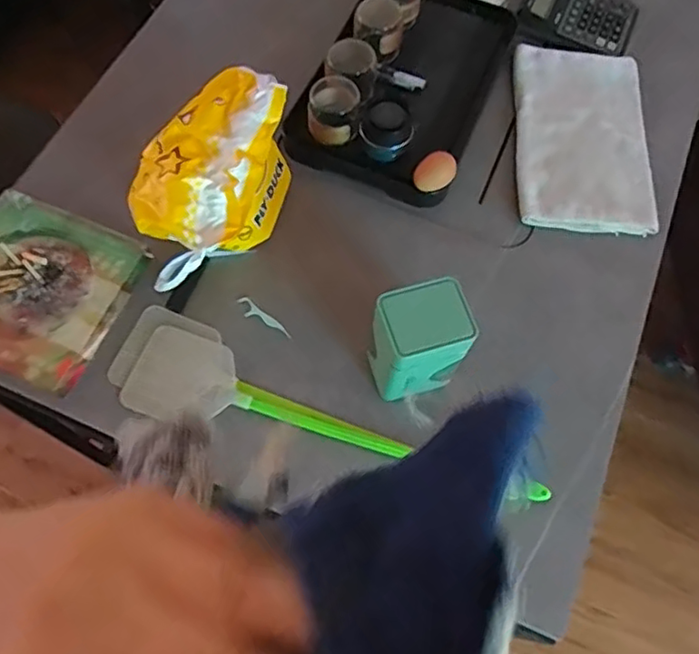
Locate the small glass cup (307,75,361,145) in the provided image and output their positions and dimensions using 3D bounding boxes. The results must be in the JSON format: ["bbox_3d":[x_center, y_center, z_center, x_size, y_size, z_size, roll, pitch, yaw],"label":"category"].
[{"bbox_3d":[-0.022,-0.293,0.824,0.064,0.064,0.073,6,67,0],"label":"small glass cup"}]

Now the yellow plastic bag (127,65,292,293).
[{"bbox_3d":[-0.163,-0.171,0.737,0.140,0.131,0.235,31,69,10],"label":"yellow plastic bag"}]

